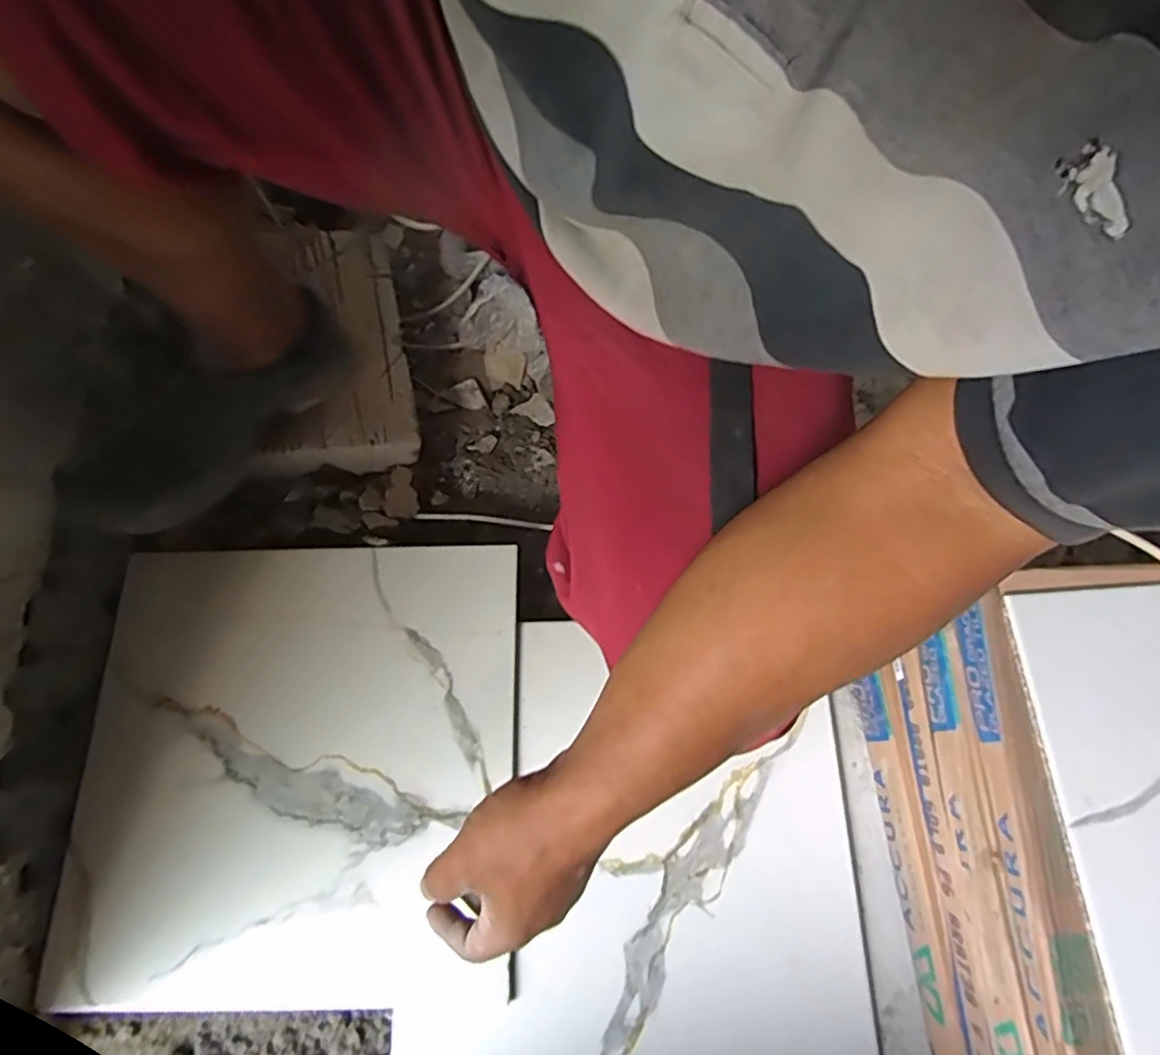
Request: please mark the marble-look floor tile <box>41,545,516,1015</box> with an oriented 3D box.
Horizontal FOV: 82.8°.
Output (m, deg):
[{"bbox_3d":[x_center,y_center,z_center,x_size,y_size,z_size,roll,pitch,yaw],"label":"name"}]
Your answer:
[{"bbox_3d":[-0.258,0.212,0.609,0.384,0.012,0.397,-1,72,1],"label":"marble-look floor tile"}]

